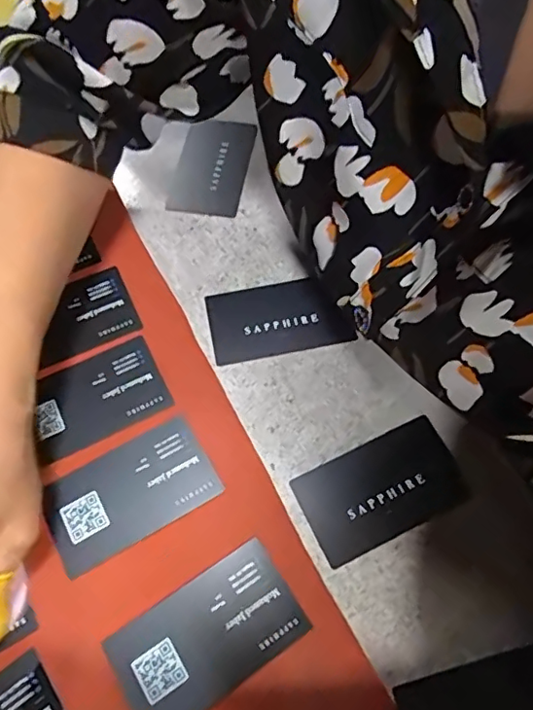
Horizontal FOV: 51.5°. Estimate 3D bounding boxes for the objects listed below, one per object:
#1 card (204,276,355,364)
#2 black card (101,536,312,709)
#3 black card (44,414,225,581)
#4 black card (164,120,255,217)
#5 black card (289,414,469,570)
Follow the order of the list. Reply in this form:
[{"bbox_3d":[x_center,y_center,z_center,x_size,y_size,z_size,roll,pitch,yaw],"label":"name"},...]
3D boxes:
[{"bbox_3d":[0.007,-0.024,0.345,0.084,0.004,0.049,-11,64,-5],"label":"card"},{"bbox_3d":[-0.028,0.132,0.260,0.086,0.004,0.051,-31,67,-14],"label":"black card"},{"bbox_3d":[-0.072,0.072,0.289,0.085,0.004,0.051,-29,67,-13],"label":"black card"},{"bbox_3d":[-0.039,-0.135,0.398,0.051,0.006,0.082,9,68,7],"label":"black card"},{"bbox_3d":[0.062,0.072,0.299,0.087,0.004,0.050,-24,66,-11],"label":"black card"}]

